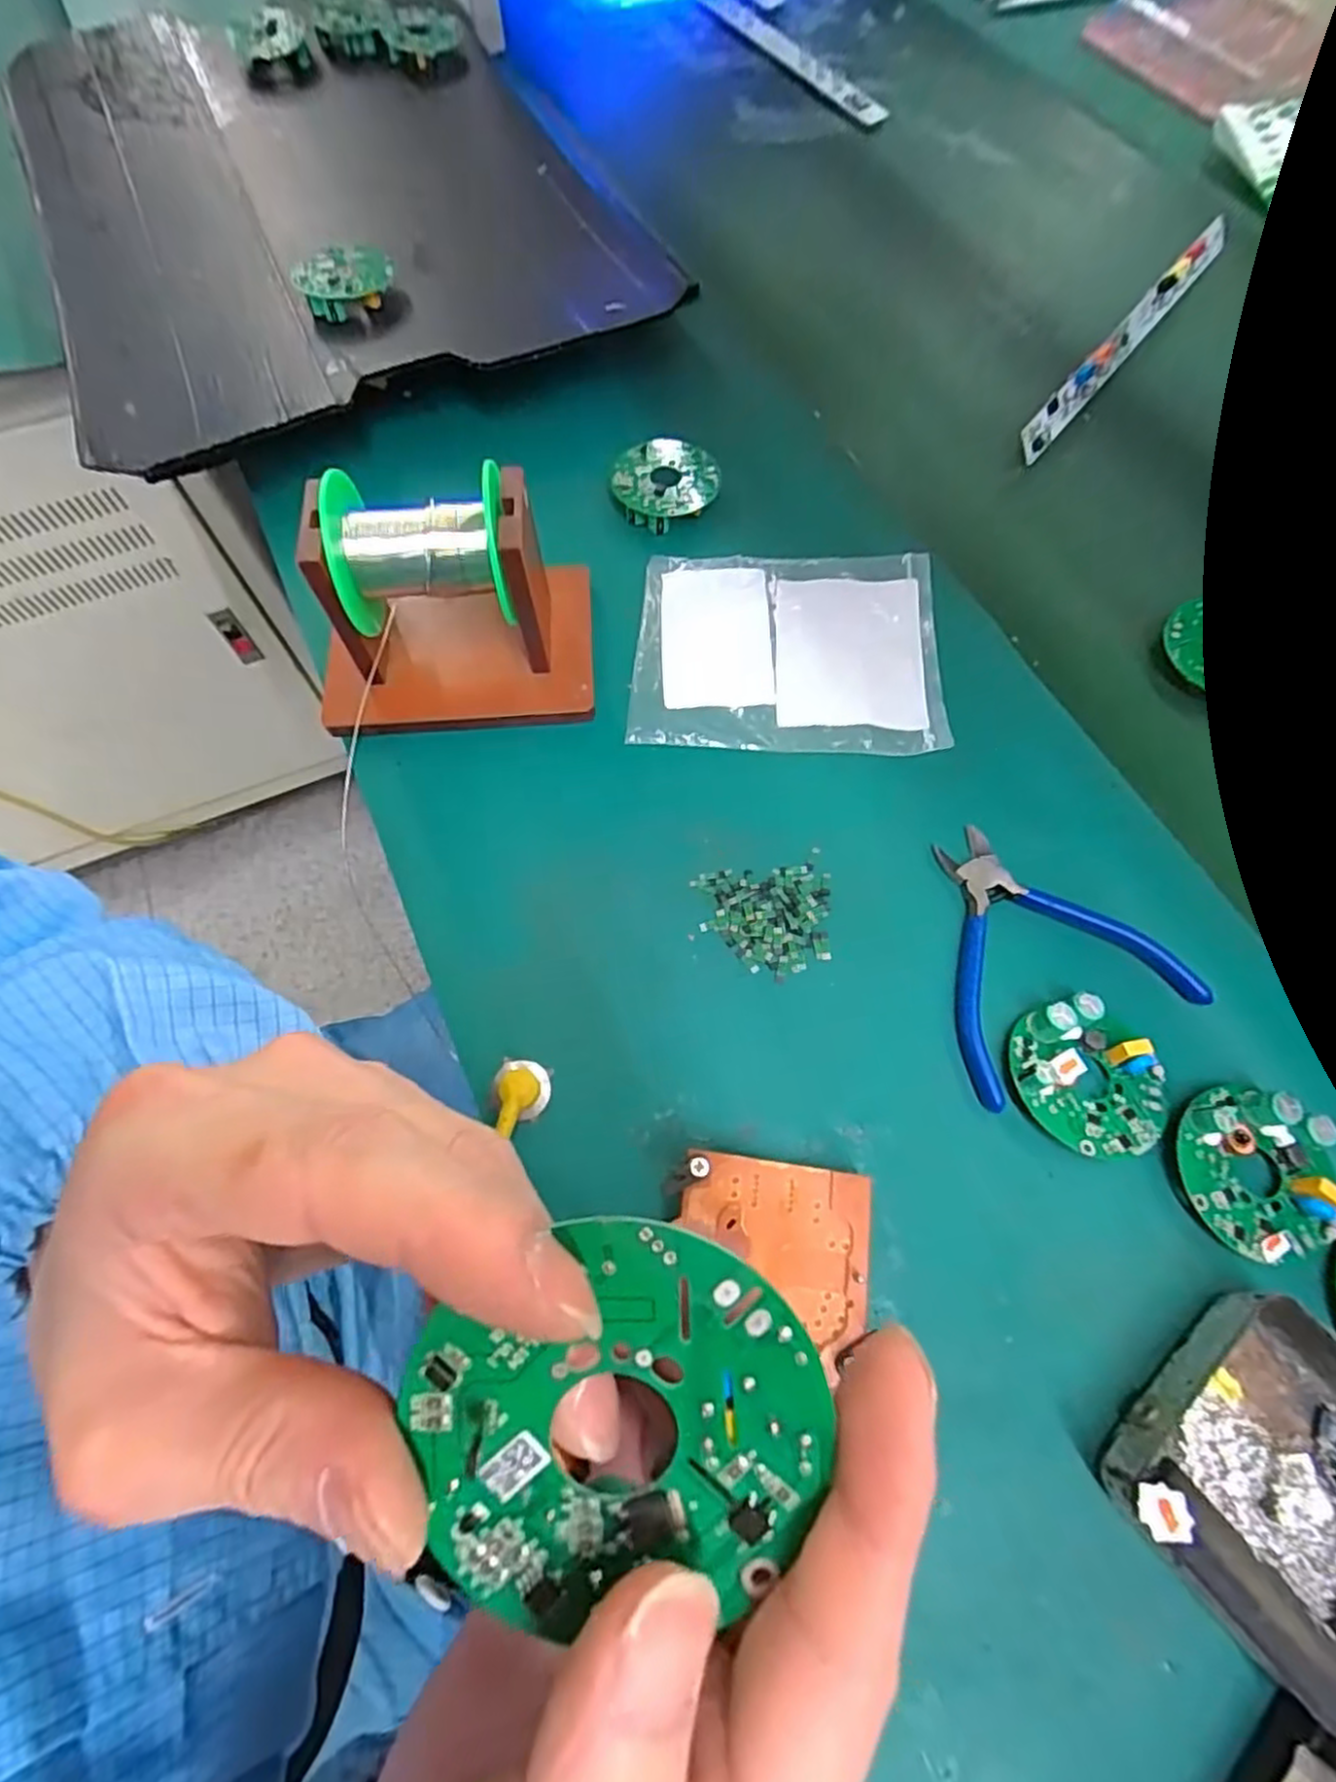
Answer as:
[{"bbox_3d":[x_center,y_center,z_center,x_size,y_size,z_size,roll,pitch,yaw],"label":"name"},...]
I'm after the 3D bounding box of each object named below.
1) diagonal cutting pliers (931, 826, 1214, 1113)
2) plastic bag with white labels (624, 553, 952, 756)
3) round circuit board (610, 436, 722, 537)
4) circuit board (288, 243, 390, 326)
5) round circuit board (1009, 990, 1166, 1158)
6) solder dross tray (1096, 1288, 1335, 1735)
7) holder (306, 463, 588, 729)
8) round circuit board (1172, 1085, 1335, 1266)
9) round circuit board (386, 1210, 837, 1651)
[{"bbox_3d":[0.158,0.022,0.325,0.108,0.010,0.110,-24,69,-10],"label":"diagonal cutting pliers"},{"bbox_3d":[0.065,-0.133,0.397,0.161,0.007,0.128,3,67,1],"label":"plastic bag with white labels"},{"bbox_3d":[-0.001,-0.244,0.437,0.061,0.015,0.053,-25,69,-10],"label":"round circuit board"},{"bbox_3d":[-0.210,-0.392,0.466,0.052,0.019,0.049,-39,72,-15],"label":"circuit board"},{"bbox_3d":[0.174,0.076,0.298,0.056,0.017,0.063,-34,71,-13],"label":"round circuit board"},{"bbox_3d":[0.206,0.196,0.240,0.098,0.035,0.086,-38,72,-14],"label":"solder dross tray"},{"bbox_3d":[-0.109,-0.144,0.355,0.135,0.090,0.090,-4,67,-1],"label":"holder"},{"bbox_3d":[0.230,0.109,0.283,0.056,0.014,0.062,3,67,2],"label":"round circuit board"},{"bbox_3d":[-0.008,0.080,0.111,0.061,0.004,0.059,0,91,1],"label":"round circuit board"}]

